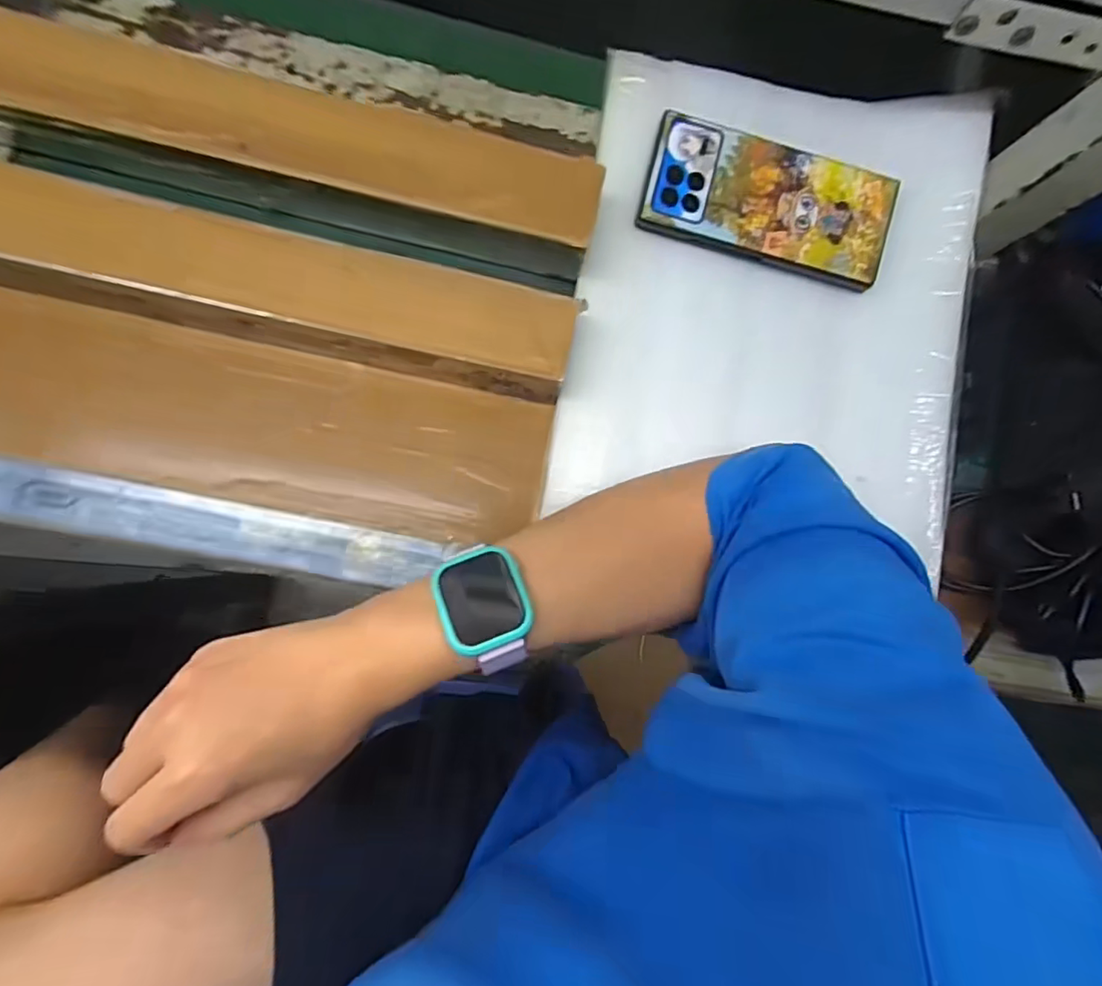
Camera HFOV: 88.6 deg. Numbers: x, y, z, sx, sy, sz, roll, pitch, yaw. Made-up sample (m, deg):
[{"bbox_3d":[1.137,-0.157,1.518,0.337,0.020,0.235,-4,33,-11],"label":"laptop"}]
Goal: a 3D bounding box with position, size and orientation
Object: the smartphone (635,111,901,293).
[{"bbox_3d":[0.142,-0.189,0.367,0.160,0.017,0.073,11,84,-5],"label":"smartphone"}]

